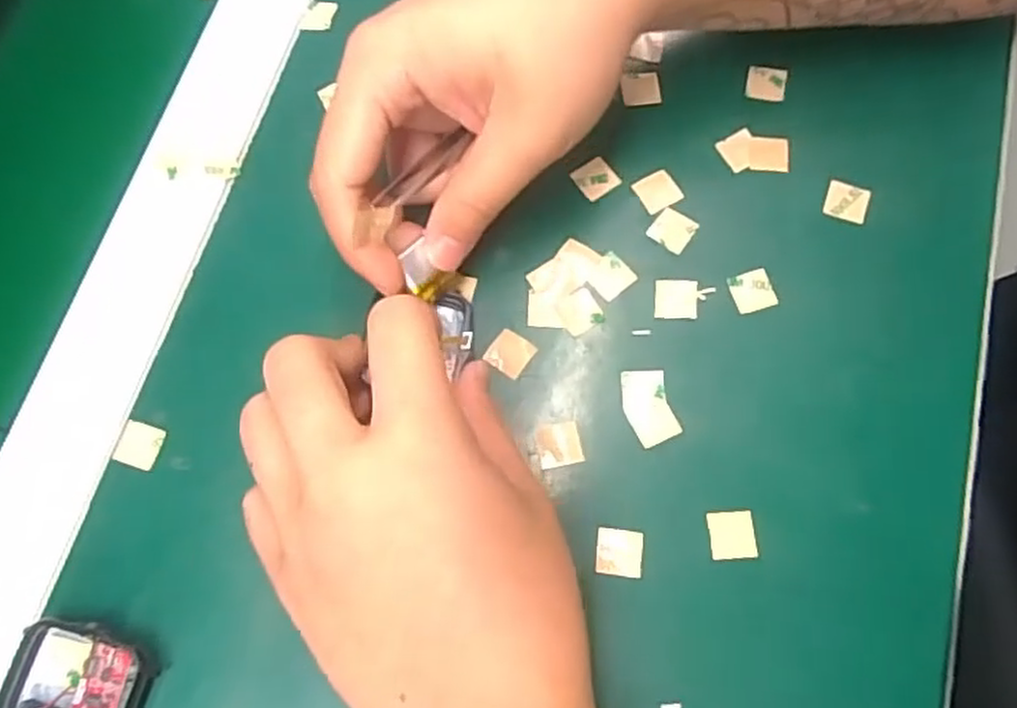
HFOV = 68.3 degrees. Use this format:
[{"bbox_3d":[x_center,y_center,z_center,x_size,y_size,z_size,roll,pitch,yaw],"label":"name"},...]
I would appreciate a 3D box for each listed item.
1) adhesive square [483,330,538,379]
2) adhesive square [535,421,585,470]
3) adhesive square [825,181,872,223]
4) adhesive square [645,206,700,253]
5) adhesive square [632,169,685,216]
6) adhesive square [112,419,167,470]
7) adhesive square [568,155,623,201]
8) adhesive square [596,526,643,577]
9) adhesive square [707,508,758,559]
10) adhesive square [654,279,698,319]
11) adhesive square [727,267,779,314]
[{"bbox_3d":[0.000,-0.001,0.278,0.016,0.004,0.016,36,77,13],"label":"adhesive square"},{"bbox_3d":[0.018,0.032,0.269,0.016,0.004,0.016,-11,68,1],"label":"adhesive square"},{"bbox_3d":[0.133,-0.060,0.292,0.016,0.004,0.016,17,74,8],"label":"adhesive square"},{"bbox_3d":[0.064,-0.048,0.293,0.016,0.004,0.015,34,80,12],"label":"adhesive square"},{"bbox_3d":[0.059,-0.065,0.296,0.016,0.004,0.016,-29,73,-7],"label":"adhesive square"},{"bbox_3d":[-0.135,0.033,0.273,0.016,0.004,0.016,15,73,7],"label":"adhesive square"},{"bbox_3d":[0.035,-0.070,0.301,0.015,0.004,0.015,-36,79,-5],"label":"adhesive square"},{"bbox_3d":[0.038,0.067,0.255,0.015,0.004,0.015,6,72,4],"label":"adhesive square"},{"bbox_3d":[0.077,0.062,0.258,0.016,0.004,0.016,-4,73,4],"label":"adhesive square"},{"bbox_3d":[0.063,-0.021,0.282,0.016,0.004,0.016,2,72,3],"label":"adhesive square"},{"bbox_3d":[0.092,-0.024,0.283,0.016,0.004,0.015,-16,72,-3],"label":"adhesive square"}]

